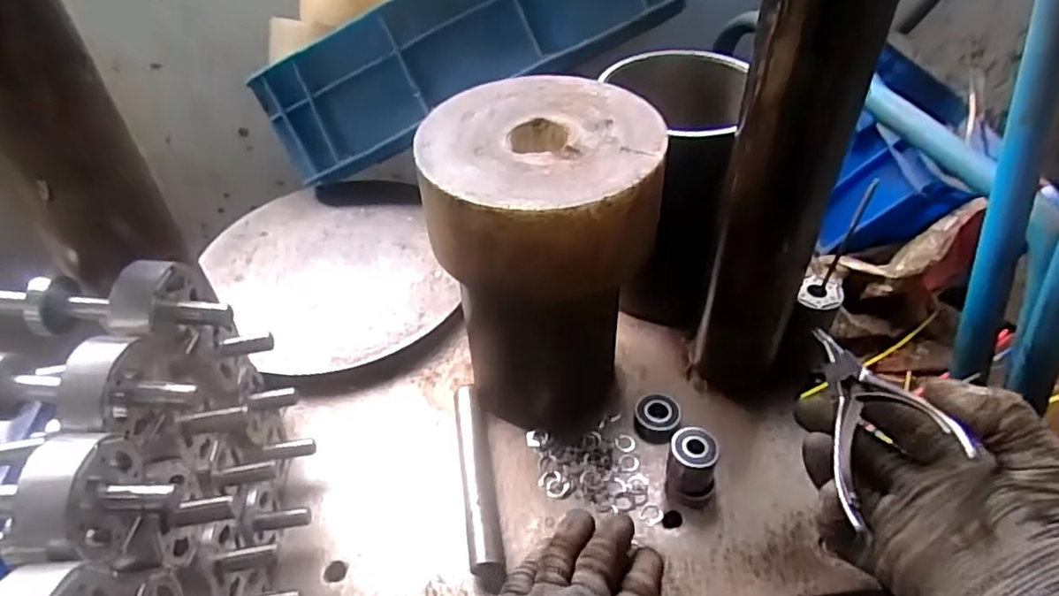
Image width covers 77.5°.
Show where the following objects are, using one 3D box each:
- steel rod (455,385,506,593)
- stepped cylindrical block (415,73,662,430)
[{"bbox_3d":[-0.036,0.127,0.463,0.021,0.019,0.148,-8,44,-5],"label":"steel rod"},{"bbox_3d":[0.012,-0.016,0.461,0.135,0.217,0.137,-2,44,2],"label":"stepped cylindrical block"}]

